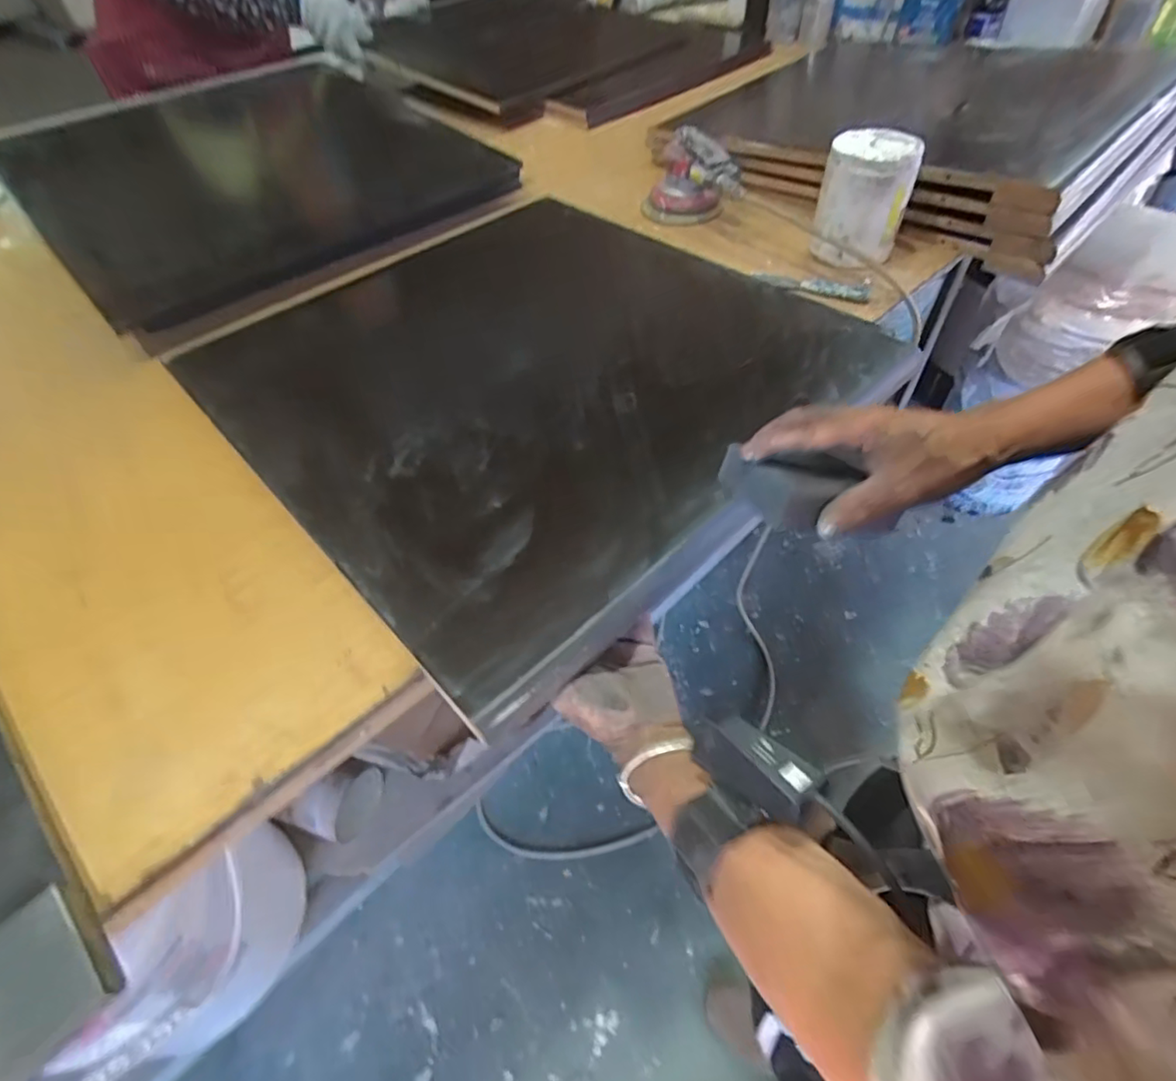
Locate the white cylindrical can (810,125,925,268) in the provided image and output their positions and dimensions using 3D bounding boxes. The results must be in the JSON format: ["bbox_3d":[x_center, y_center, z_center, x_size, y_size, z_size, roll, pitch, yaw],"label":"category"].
[{"bbox_3d":[0.326,-0.403,0.709,0.102,0.122,0.113,16,53,16],"label":"white cylindrical can"}]

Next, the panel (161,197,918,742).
[{"bbox_3d":[-0.053,-0.197,0.634,0.584,0.022,0.583,-37,58,-25],"label":"panel"}]

